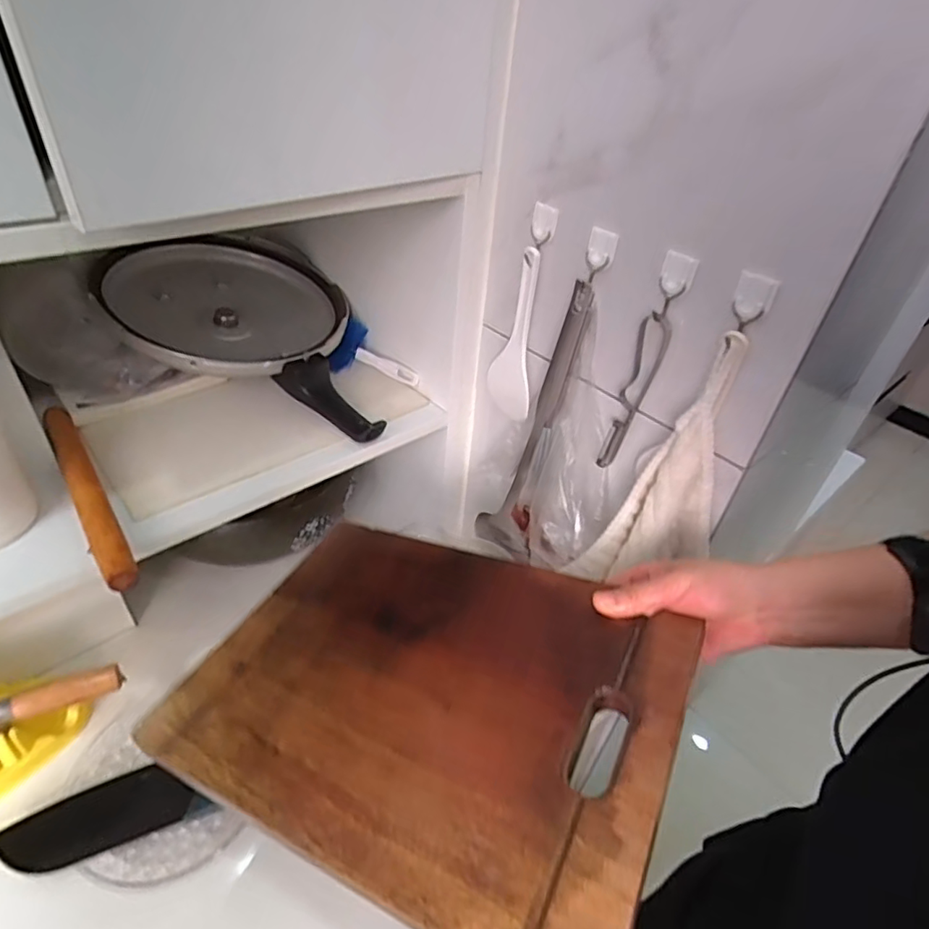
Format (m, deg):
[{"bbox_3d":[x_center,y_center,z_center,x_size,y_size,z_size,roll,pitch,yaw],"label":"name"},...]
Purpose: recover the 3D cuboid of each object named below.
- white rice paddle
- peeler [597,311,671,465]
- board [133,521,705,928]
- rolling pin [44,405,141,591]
[{"bbox_3d":[0.055,-0.133,0.598,0.016,0.186,0.064,-15,44,-25],"label":"white rice paddle"},{"bbox_3d":[0.153,-0.061,0.517,0.024,0.161,0.017,31,45,26],"label":"peeler"},{"bbox_3d":[-0.035,0.158,0.418,0.355,0.009,0.251,9,40,29],"label":"board"},{"bbox_3d":[-0.353,0.018,0.524,0.027,0.021,0.278,-24,48,-32],"label":"rolling pin"}]

